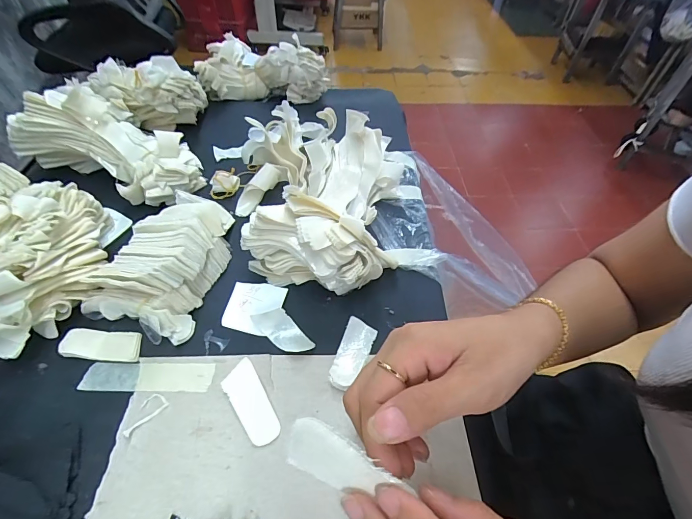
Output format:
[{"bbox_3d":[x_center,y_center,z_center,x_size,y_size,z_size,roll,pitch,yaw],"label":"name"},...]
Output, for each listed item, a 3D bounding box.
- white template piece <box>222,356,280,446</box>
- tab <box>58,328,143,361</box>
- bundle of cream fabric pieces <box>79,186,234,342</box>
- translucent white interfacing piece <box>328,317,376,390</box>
[{"bbox_3d":[-0.077,0.116,0.297,0.027,0.004,0.067,-28,63,-18],"label":"white template piece"},{"bbox_3d":[-0.215,0.075,0.323,0.069,0.006,0.026,4,51,1],"label":"tab"},{"bbox_3d":[-0.164,-0.006,0.356,0.087,0.056,0.154,17,52,11],"label":"bundle of cream fabric pieces"},{"bbox_3d":[0.007,0.083,0.326,0.028,0.005,0.067,16,52,10],"label":"translucent white interfacing piece"}]

